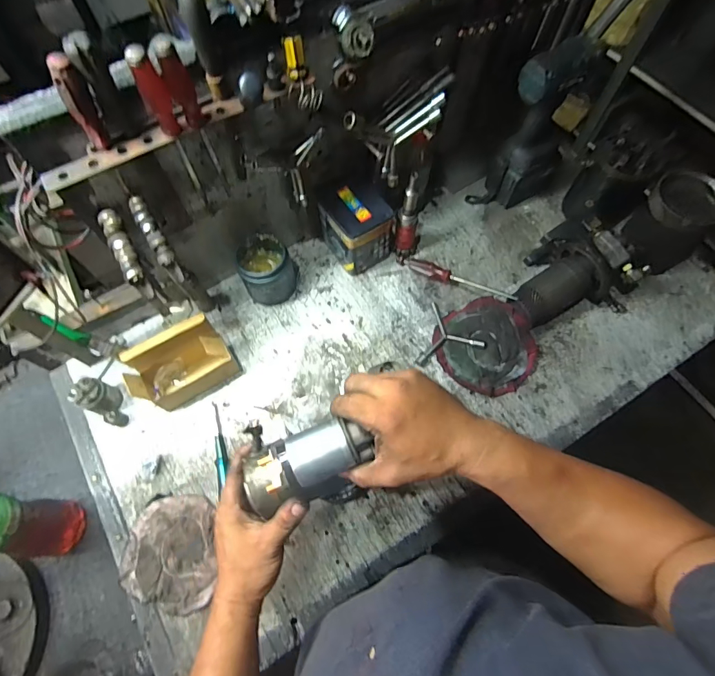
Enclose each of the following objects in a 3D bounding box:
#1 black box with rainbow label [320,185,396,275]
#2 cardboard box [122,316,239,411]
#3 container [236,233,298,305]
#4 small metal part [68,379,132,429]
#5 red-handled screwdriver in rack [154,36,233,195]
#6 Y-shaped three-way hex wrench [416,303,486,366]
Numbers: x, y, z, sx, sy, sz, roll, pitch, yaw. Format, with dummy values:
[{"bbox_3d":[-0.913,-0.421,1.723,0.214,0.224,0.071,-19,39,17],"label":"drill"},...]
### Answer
[{"bbox_3d":[0.002,-0.199,0.768,0.101,0.127,0.111,-34,71,-13],"label":"black box with rainbow label"},{"bbox_3d":[-0.284,0.046,0.676,0.150,0.106,0.082,-30,70,-12],"label":"cardboard box"},{"bbox_3d":[-0.160,-0.119,0.748,0.088,0.094,0.087,0,69,0],"label":"container"},{"bbox_3d":[-0.402,0.103,0.666,0.066,0.079,0.050,36,72,14],"label":"small metal part"},{"bbox_3d":[-0.191,-0.252,0.508,0.025,0.222,0.026,-25,68,-11],"label":"red-handled screwdriver in rack"},{"bbox_3d":[0.169,0.001,0.729,0.104,0.019,0.122,18,70,7],"label":"Y-shaped three-way hex wrench"}]

